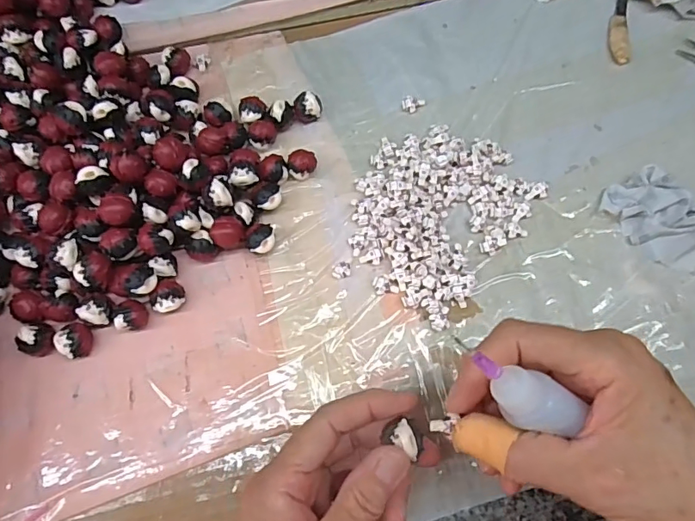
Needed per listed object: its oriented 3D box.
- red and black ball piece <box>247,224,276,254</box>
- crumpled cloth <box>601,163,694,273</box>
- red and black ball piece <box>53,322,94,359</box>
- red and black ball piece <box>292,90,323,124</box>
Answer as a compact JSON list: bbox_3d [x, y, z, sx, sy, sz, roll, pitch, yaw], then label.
[{"bbox_3d":[-0.054,-0.012,0.308,0.017,0.018,0.018,-2,70,-1],"label":"red and black ball piece"},{"bbox_3d":[0.207,-0.028,0.311,0.049,0.026,0.070,-27,72,-10],"label":"crumpled cloth"},{"bbox_3d":[-0.162,0.048,0.286,0.017,0.017,0.020,1,70,0],"label":"red and black ball piece"},{"bbox_3d":[-0.028,-0.109,0.346,0.020,0.019,0.016,-4,70,-2],"label":"red and black ball piece"}]

